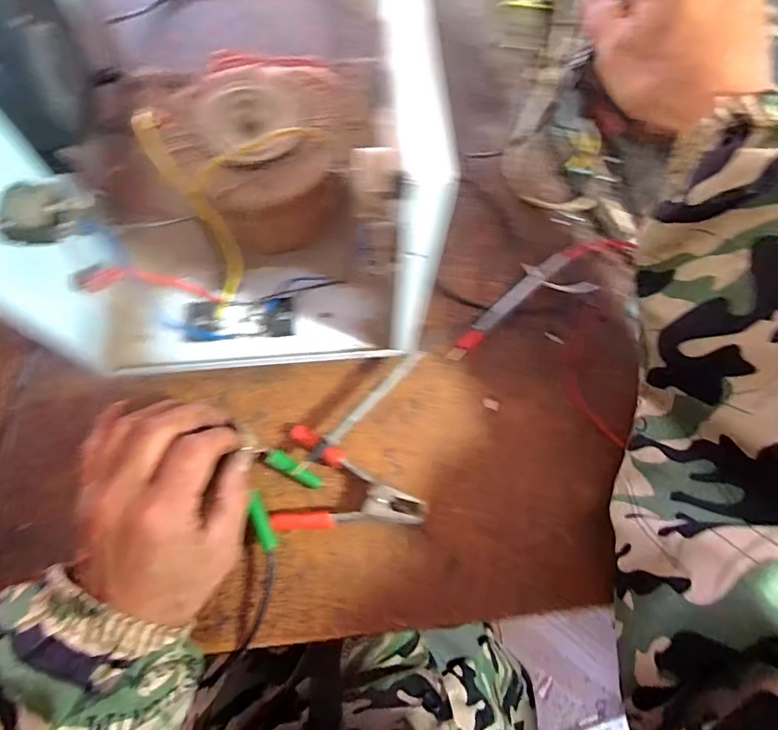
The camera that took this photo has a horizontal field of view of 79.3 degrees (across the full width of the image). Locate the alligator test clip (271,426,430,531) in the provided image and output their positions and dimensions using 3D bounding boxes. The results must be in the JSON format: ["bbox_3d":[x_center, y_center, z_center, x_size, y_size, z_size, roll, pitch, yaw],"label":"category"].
[{"bbox_3d":[-0.024,0.086,0.331,0.102,0.021,0.069,9,73,0],"label":"alligator test clip"}]

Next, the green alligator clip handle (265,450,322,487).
[{"bbox_3d":[-0.071,0.070,0.330,0.053,0.011,0.013,27,74,3],"label":"green alligator clip handle"}]

